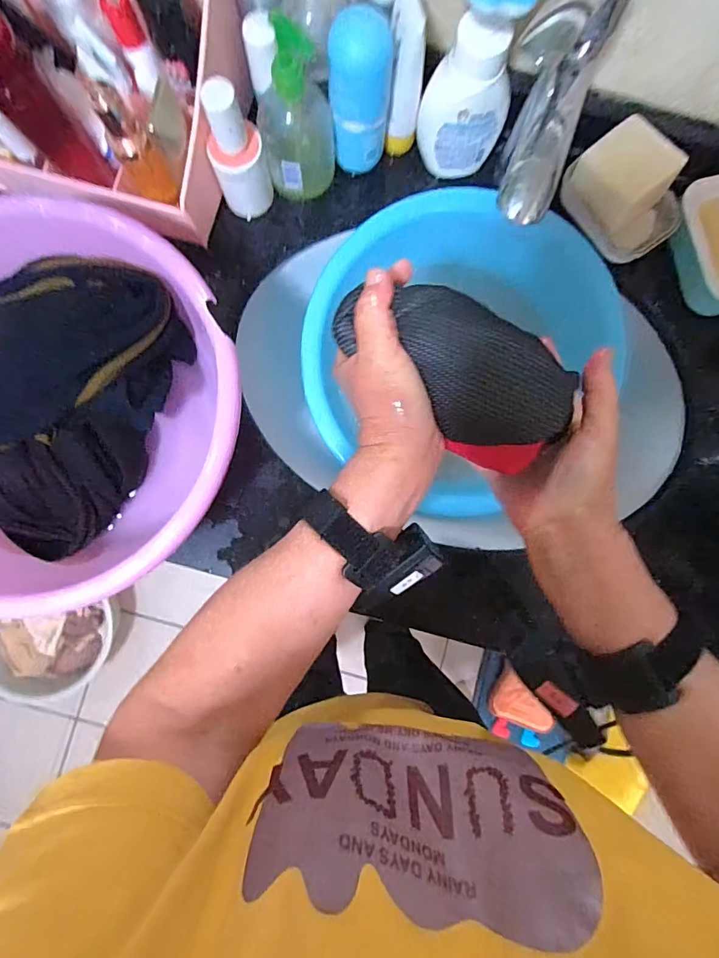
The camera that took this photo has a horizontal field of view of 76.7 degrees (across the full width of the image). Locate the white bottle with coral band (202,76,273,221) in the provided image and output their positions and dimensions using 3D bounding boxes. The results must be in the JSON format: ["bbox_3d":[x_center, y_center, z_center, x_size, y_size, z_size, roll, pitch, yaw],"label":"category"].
[{"bbox_3d":[-0.113,-0.301,0.422,0.052,0.113,0.042,-19,87,-2],"label":"white bottle with coral band"}]

